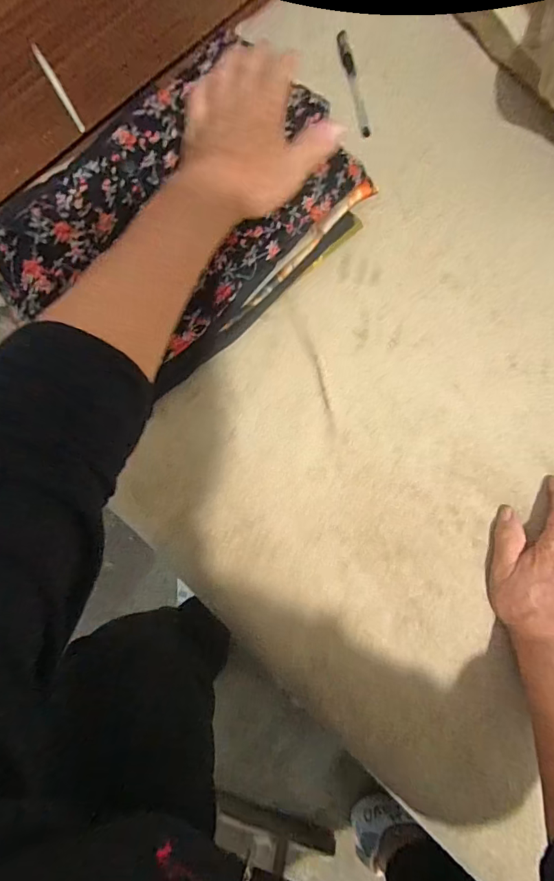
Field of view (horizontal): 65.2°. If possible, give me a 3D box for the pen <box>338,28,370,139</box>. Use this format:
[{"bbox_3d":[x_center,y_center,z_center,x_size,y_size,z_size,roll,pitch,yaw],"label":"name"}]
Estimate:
[{"bbox_3d":[0.089,-0.415,0.501,0.018,0.009,0.134,-9,82,-1],"label":"pen"}]

